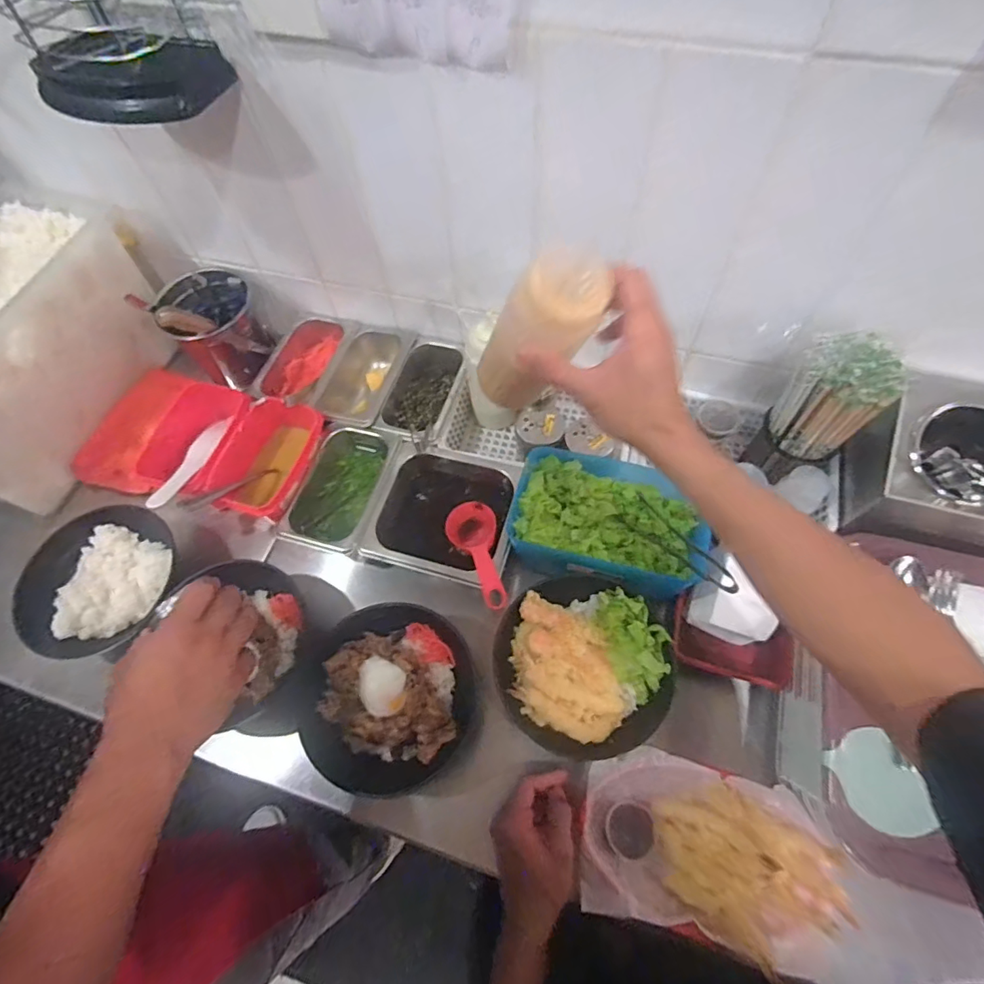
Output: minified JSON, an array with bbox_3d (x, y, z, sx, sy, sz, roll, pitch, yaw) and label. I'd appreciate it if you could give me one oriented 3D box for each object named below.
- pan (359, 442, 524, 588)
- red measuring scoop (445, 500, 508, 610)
[{"bbox_3d":[-0.063,0.029,0.674,0.161,0.096,0.171,11,65,8],"label":"pan"},{"bbox_3d":[-0.015,0.073,0.626,0.062,0.050,0.143,-15,36,-5],"label":"red measuring scoop"}]

